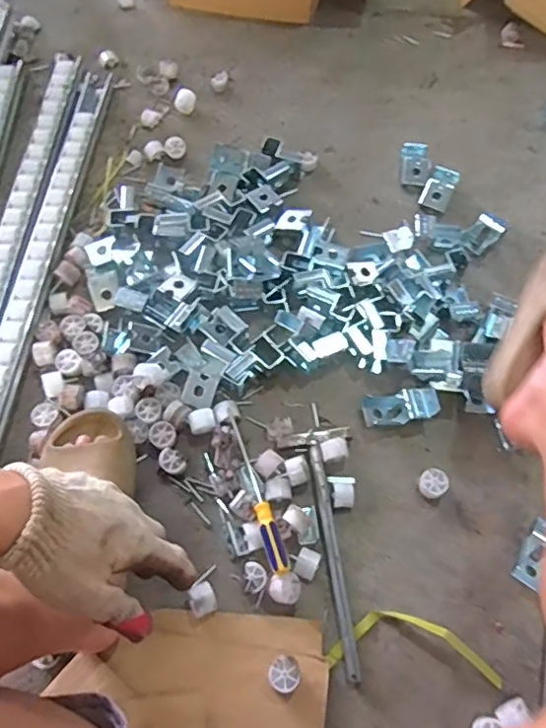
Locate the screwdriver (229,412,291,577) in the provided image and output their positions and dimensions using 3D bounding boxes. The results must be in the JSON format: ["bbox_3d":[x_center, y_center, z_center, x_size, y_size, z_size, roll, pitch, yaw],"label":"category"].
[{"bbox_3d":[-0.022,0.157,0.742,0.023,0.030,0.226,-15,64,-10],"label":"screwdriver"}]

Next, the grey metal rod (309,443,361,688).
[{"bbox_3d":[0.075,0.239,0.723,0.019,0.014,0.281,-5,62,-5],"label":"grey metal rod"}]

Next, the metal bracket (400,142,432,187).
[{"bbox_3d":[0.256,-0.356,1.039,0.048,0.026,0.109,6,62,0],"label":"metal bracket"}]

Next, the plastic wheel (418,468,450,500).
[{"bbox_3d":[0.213,0.159,0.767,0.037,0.019,0.036,1,62,-2],"label":"plastic wheel"}]

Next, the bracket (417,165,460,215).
[{"bbox_3d":[0.294,-0.308,1.013,0.049,0.030,0.091,24,64,10],"label":"bracket"}]

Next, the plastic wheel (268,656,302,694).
[{"bbox_3d":[0.013,0.349,0.647,0.034,0.026,0.036,1,62,-2],"label":"plastic wheel"}]

